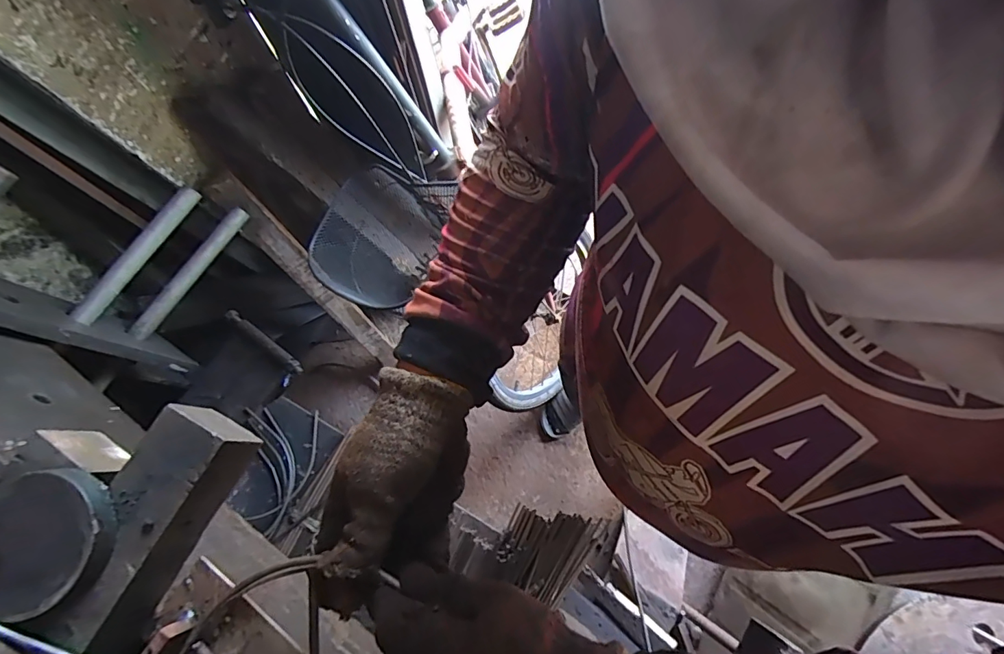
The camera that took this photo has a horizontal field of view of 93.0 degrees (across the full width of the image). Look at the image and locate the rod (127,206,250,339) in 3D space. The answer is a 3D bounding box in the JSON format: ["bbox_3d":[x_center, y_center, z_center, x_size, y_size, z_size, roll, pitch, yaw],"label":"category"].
[{"bbox_3d":[-0.493,-0.089,0.757,0.024,0.031,0.247,32,79,9],"label":"rod"}]

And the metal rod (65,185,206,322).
[{"bbox_3d":[-0.507,-0.103,0.665,0.024,0.029,0.227,31,79,9],"label":"metal rod"}]

